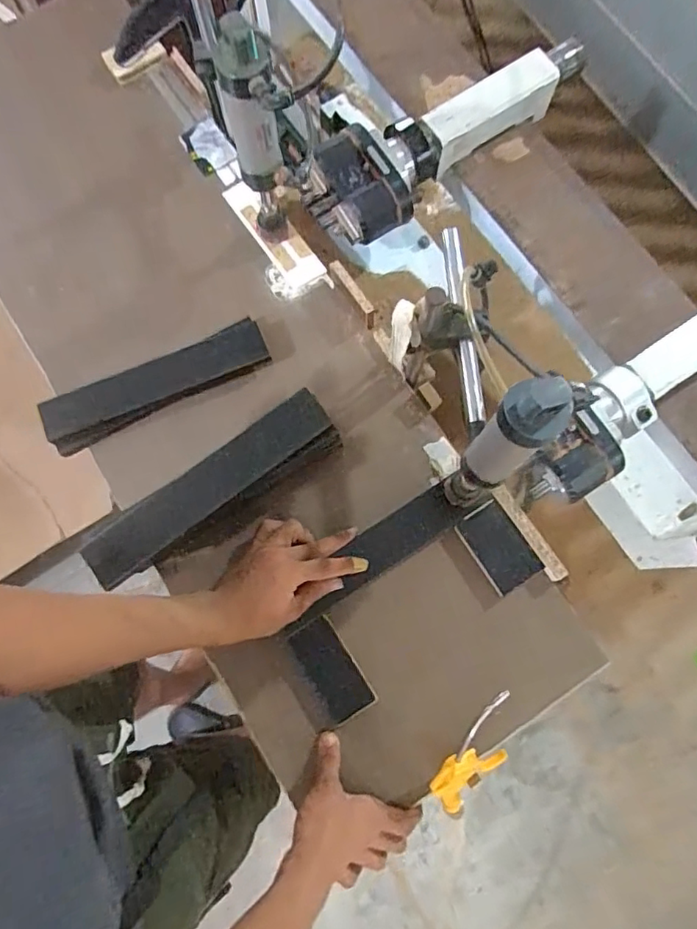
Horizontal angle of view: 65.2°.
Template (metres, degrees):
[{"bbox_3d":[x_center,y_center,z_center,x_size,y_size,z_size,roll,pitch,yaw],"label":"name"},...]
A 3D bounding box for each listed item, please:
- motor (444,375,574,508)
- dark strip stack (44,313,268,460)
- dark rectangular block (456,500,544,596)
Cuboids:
[{"bbox_3d":[0.137,-0.010,0.512,0.051,0.279,0.055,0,79,0],"label":"motor"},{"bbox_3d":[-0.243,-0.101,0.690,0.295,0.042,0.073,-23,80,-4],"label":"dark strip stack"},{"bbox_3d":[0.175,0.098,0.641,0.060,0.011,0.098,-34,81,-6],"label":"dark rectangular block"}]

